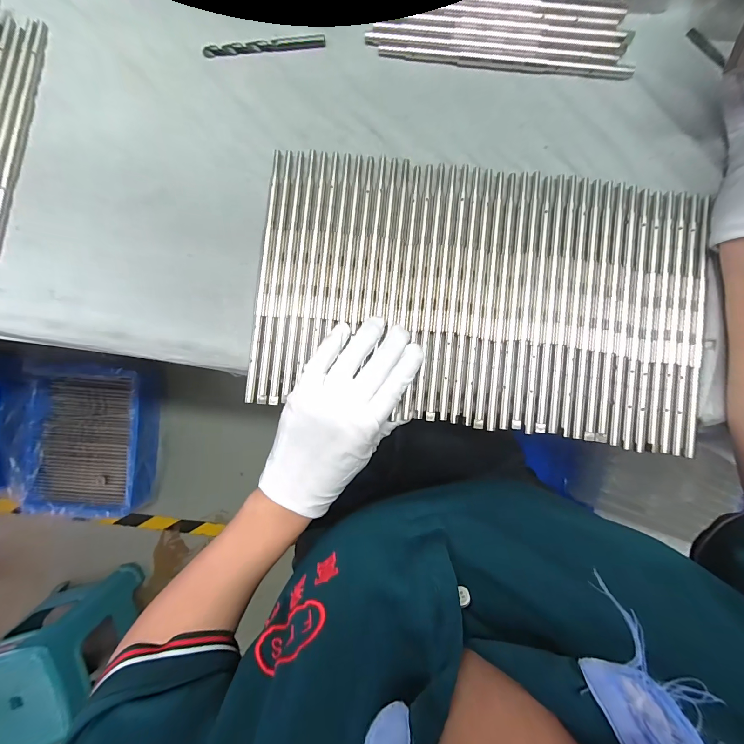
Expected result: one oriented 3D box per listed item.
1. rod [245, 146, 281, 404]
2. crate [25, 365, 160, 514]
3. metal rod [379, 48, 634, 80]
[{"bbox_3d":[-0.091,-0.080,0.275,0.009,0.004,0.208,6,87,1],"label":"rod"},{"bbox_3d":[-0.807,0.192,0.953,0.362,0.108,0.418,6,91,0],"label":"crate"},{"bbox_3d":[0.111,-0.260,0.278,0.205,0.008,0.011,7,87,1],"label":"metal rod"}]

